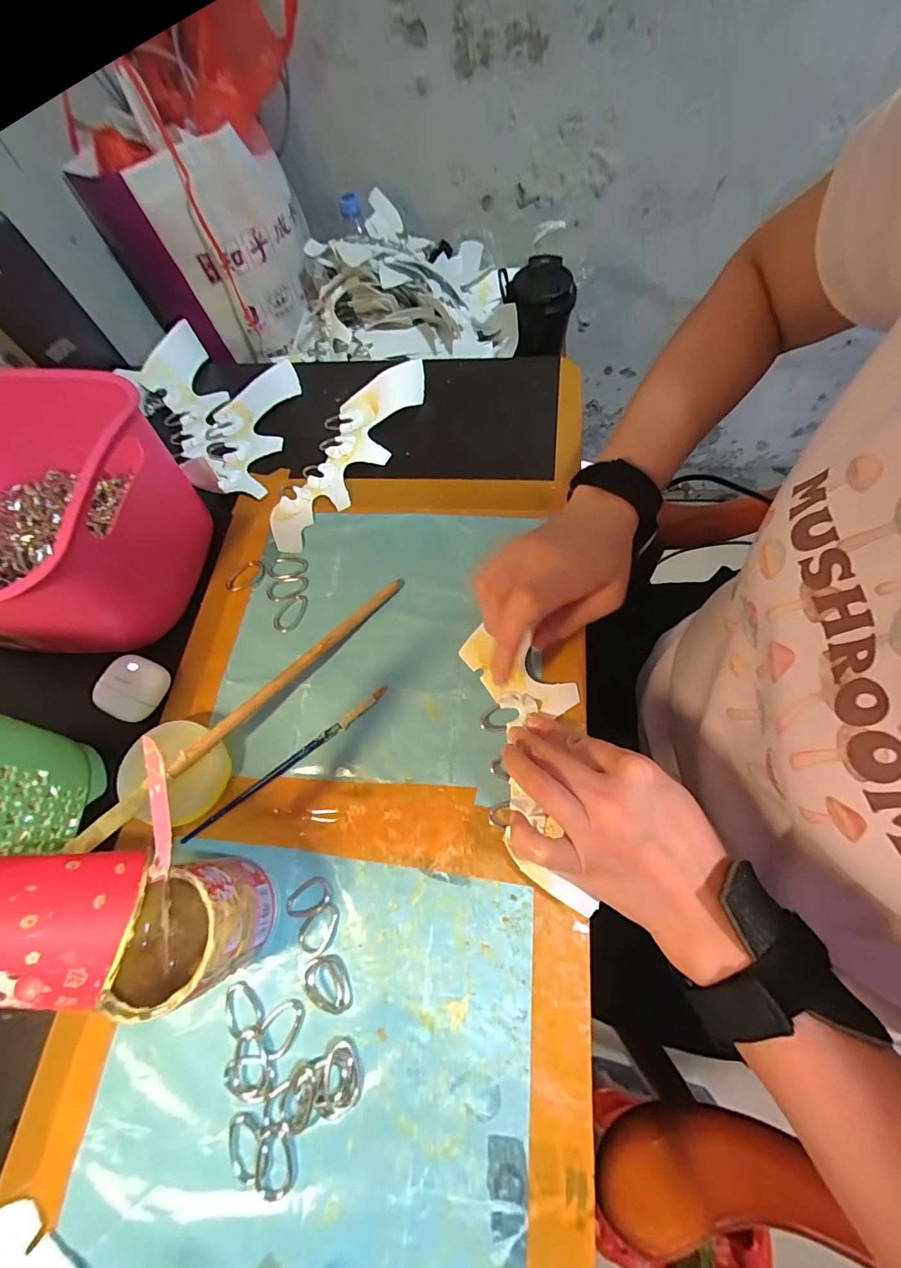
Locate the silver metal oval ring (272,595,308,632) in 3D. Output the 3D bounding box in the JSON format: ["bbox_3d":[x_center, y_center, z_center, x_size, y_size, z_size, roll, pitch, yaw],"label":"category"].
[{"bbox_3d":[-0.133,-0.018,0.364,0.019,0.004,0.036,30,70,15],"label":"silver metal oval ring"}]

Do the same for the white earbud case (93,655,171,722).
[{"bbox_3d":[-0.247,0.043,0.344,0.045,0.026,0.047,17,68,10],"label":"white earbud case"}]

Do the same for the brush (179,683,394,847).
[{"bbox_3d":[-0.114,0.090,0.312,0.166,0.008,0.008,-36,69,-13],"label":"brush"}]

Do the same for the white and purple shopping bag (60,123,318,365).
[{"bbox_3d":[-0.310,-0.518,0.612,0.250,0.232,0.084,-33,67,-8],"label":"white and purple shopping bag"}]

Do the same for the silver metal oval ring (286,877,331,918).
[{"bbox_3d":[-0.090,0.168,0.279,0.029,0.004,0.019,-29,67,-6],"label":"silver metal oval ring"}]

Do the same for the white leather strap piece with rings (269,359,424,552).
[{"bbox_3d":[-0.105,-0.181,0.421,0.075,0.033,0.229,21,71,14],"label":"white leather strap piece with rings"}]

